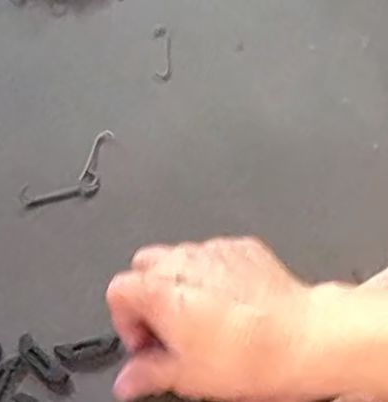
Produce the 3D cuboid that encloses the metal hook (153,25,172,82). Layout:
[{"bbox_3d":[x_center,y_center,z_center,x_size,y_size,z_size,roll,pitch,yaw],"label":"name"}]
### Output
[{"bbox_3d":[-0.022,-0.101,0.501,0.012,0.004,0.051,-1,63,-2],"label":"metal hook"}]

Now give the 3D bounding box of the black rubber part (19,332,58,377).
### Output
[{"bbox_3d":[-0.085,0.083,0.397,0.027,0.004,0.012,41,69,18],"label":"black rubber part"}]

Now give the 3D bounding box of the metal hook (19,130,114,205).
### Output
[{"bbox_3d":[-0.072,-0.015,0.453,0.071,0.005,0.029,-38,70,-19],"label":"metal hook"}]

